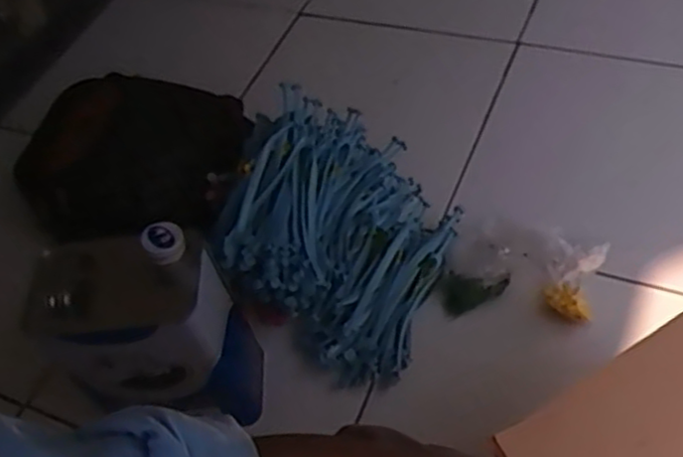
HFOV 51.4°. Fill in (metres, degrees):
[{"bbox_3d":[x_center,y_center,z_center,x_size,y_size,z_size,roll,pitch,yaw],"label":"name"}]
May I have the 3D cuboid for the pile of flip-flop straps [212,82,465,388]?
[{"bbox_3d":[-0.012,0.011,0.853,0.271,0.103,0.287,28,72,-12],"label":"pile of flip-flop straps"}]

